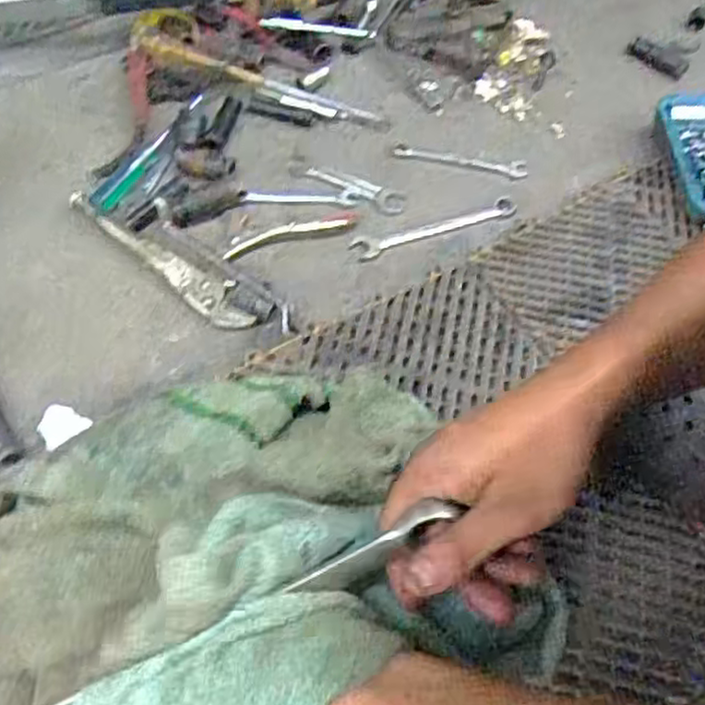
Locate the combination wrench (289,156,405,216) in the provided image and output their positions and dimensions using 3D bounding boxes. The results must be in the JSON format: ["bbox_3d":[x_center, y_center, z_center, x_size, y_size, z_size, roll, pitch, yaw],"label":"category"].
[{"bbox_3d":[-0.008,-0.178,0.738,0.132,0.008,0.031,22,60,9],"label":"combination wrench"}]

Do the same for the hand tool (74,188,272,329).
[{"bbox_3d":[-0.173,-0.095,0.667,0.236,0.016,0.054,37,63,17],"label":"hand tool"}]

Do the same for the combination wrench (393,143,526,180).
[{"bbox_3d":[0.118,-0.213,0.764,0.149,0.004,0.026,10,59,1],"label":"combination wrench"}]

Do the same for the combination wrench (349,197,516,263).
[{"bbox_3d":[0.087,-0.130,0.716,0.179,0.009,0.027,-18,62,-15],"label":"combination wrench"}]

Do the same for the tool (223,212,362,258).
[{"bbox_3d":[-0.061,-0.121,0.698,0.139,0.004,0.024,-16,61,-14],"label":"tool"}]

